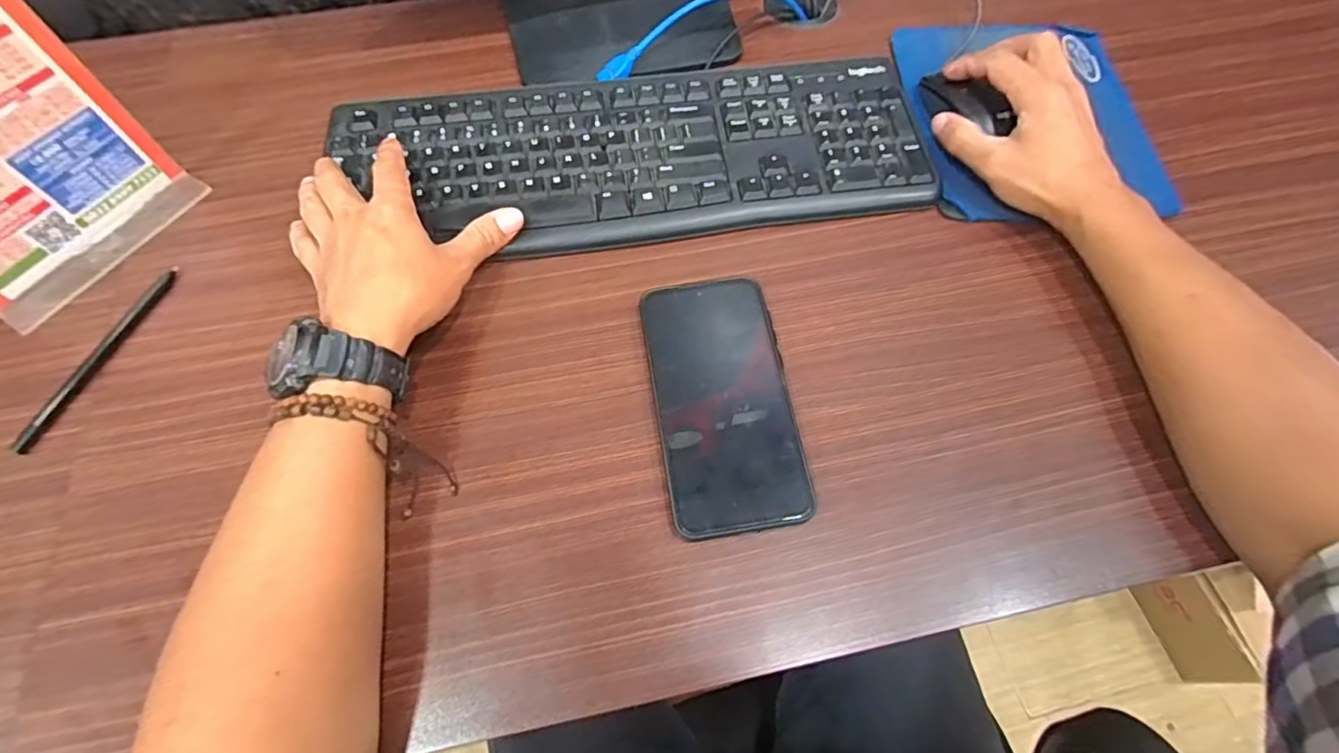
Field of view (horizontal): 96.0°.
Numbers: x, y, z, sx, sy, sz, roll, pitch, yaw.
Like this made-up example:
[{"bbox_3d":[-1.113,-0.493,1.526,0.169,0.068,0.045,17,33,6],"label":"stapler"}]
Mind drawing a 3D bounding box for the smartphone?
[{"bbox_3d":[0.031,0.014,0.364,0.079,0.017,0.158,-8,65,-4],"label":"smartphone"}]

